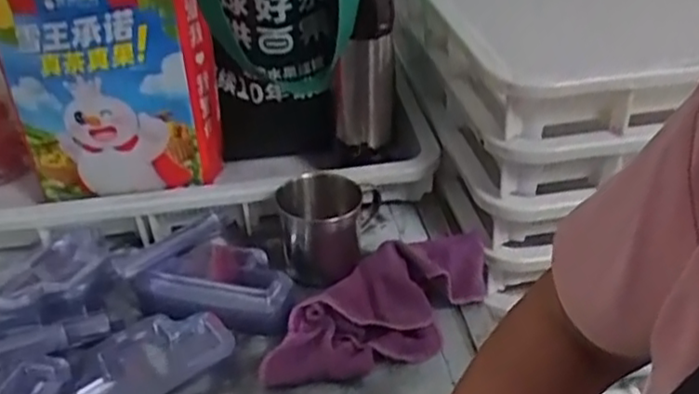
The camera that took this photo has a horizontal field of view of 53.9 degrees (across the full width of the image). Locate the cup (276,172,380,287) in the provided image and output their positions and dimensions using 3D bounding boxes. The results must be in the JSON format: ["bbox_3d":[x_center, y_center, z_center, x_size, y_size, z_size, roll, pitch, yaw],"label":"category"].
[{"bbox_3d":[-0.013,0.031,0.669,0.102,0.079,0.081,-11,35,-12],"label":"cup"}]

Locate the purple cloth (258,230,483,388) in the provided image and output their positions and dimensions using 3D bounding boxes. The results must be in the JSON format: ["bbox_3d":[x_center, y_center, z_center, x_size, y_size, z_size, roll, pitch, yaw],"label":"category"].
[{"bbox_3d":[0.030,0.097,0.602,0.235,0.042,0.100,-18,37,-21],"label":"purple cloth"}]

